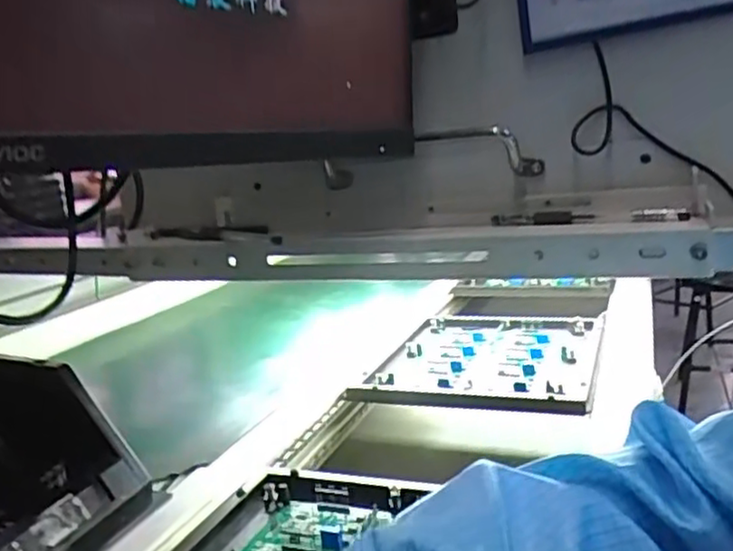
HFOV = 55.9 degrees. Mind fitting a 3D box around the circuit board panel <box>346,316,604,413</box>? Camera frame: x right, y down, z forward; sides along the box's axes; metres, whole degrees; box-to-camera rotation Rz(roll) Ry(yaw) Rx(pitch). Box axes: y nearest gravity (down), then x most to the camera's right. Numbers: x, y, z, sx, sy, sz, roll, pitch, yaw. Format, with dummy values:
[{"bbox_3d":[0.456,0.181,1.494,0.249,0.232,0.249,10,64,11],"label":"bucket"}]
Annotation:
[{"bbox_3d":[0.123,0.090,0.786,0.260,0.031,0.274,-1,11,22],"label":"circuit board panel"}]

